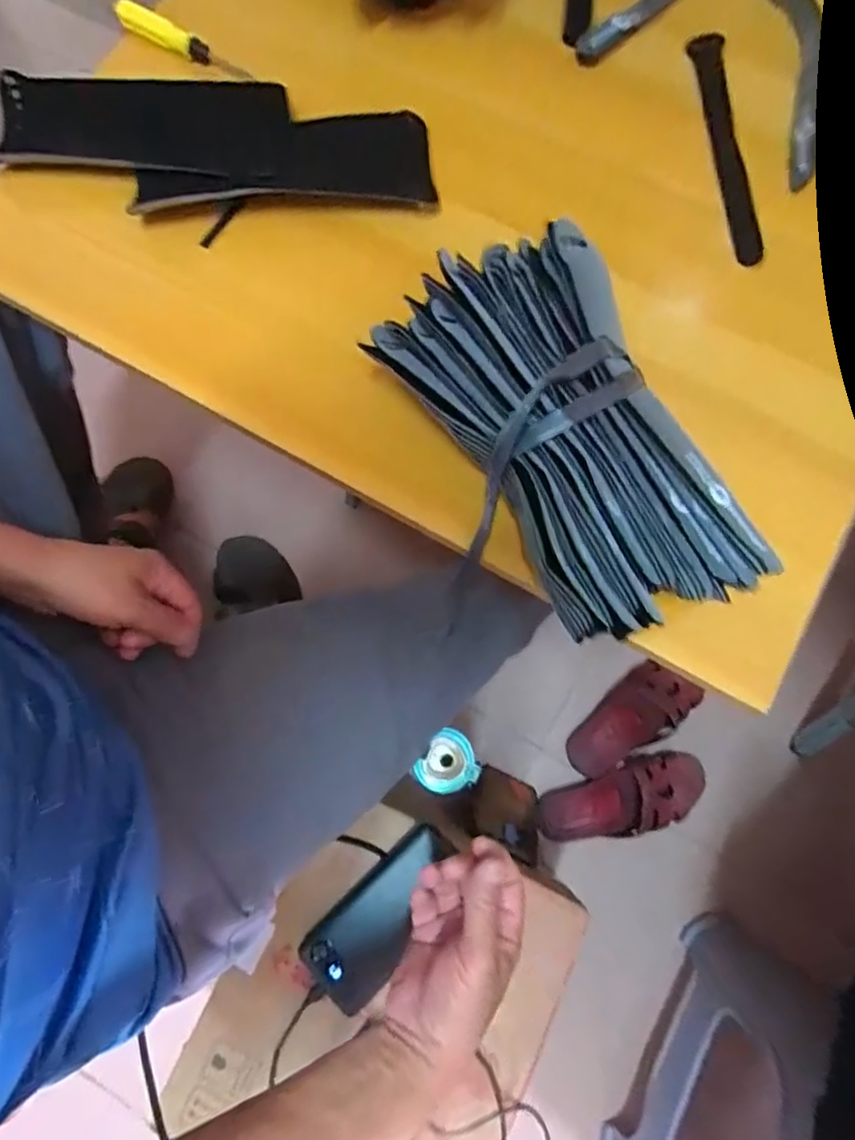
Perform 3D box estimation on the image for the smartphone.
[{"bbox_3d":[-0.033,0.304,0.538,0.156,0.015,0.074,-41,79,-10],"label":"smartphone"}]

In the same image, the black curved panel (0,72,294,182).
[{"bbox_3d":[-0.199,-0.302,0.419,0.202,0.018,0.068,1,75,0],"label":"black curved panel"}]

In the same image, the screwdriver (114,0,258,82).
[{"bbox_3d":[-0.177,-0.380,0.443,0.112,0.014,0.017,31,78,8],"label":"screwdriver"}]

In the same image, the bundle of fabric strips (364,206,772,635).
[{"bbox_3d":[0.063,-0.060,0.330,0.119,0.088,0.203,-23,77,-6],"label":"bundle of fabric strips"}]

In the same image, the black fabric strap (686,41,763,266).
[{"bbox_3d":[0.207,-0.298,0.427,0.023,0.005,0.190,-2,75,-1],"label":"black fabric strap"}]

